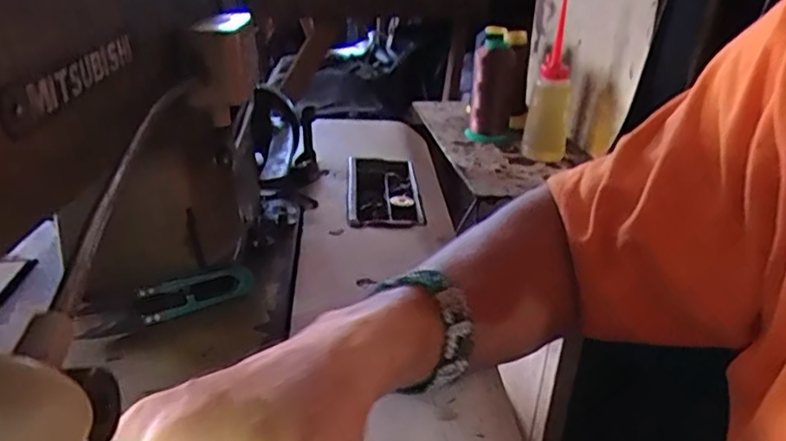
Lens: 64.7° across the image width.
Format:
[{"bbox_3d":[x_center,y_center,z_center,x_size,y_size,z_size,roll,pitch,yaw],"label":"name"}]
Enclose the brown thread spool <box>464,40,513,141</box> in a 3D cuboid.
[{"bbox_3d":[0.130,-0.169,0.810,0.051,0.122,0.055,7,27,8],"label":"brown thread spool"}]

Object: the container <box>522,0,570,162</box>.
[{"bbox_3d":[0.192,-0.164,0.738,0.052,0.182,0.047,9,28,12],"label":"container"}]

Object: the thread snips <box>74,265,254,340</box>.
[{"bbox_3d":[-0.134,0.048,0.375,0.100,0.021,0.014,-11,30,-27],"label":"thread snips"}]

